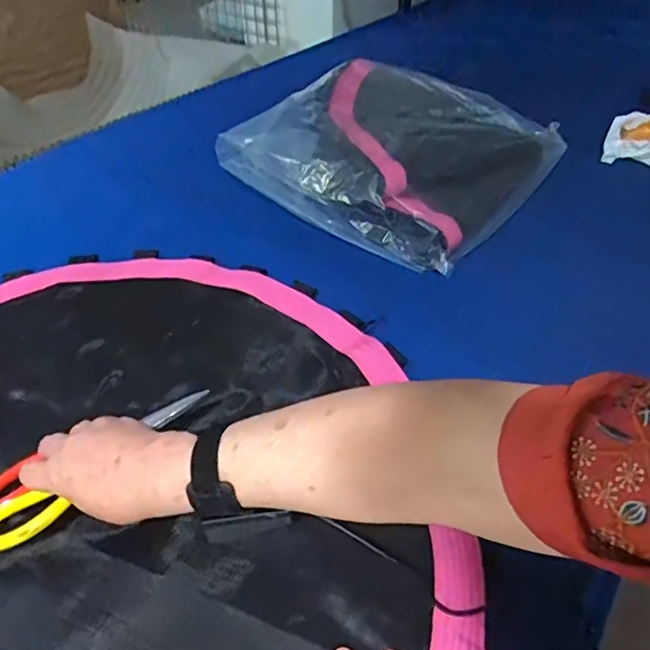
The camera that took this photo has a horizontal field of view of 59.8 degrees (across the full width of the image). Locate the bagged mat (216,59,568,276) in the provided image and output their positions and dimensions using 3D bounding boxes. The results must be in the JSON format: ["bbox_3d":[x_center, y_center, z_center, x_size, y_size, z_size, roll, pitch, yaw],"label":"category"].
[{"bbox_3d":[0.108,-0.276,0.869,0.395,0.135,0.368,27,49,26],"label":"bagged mat"}]

